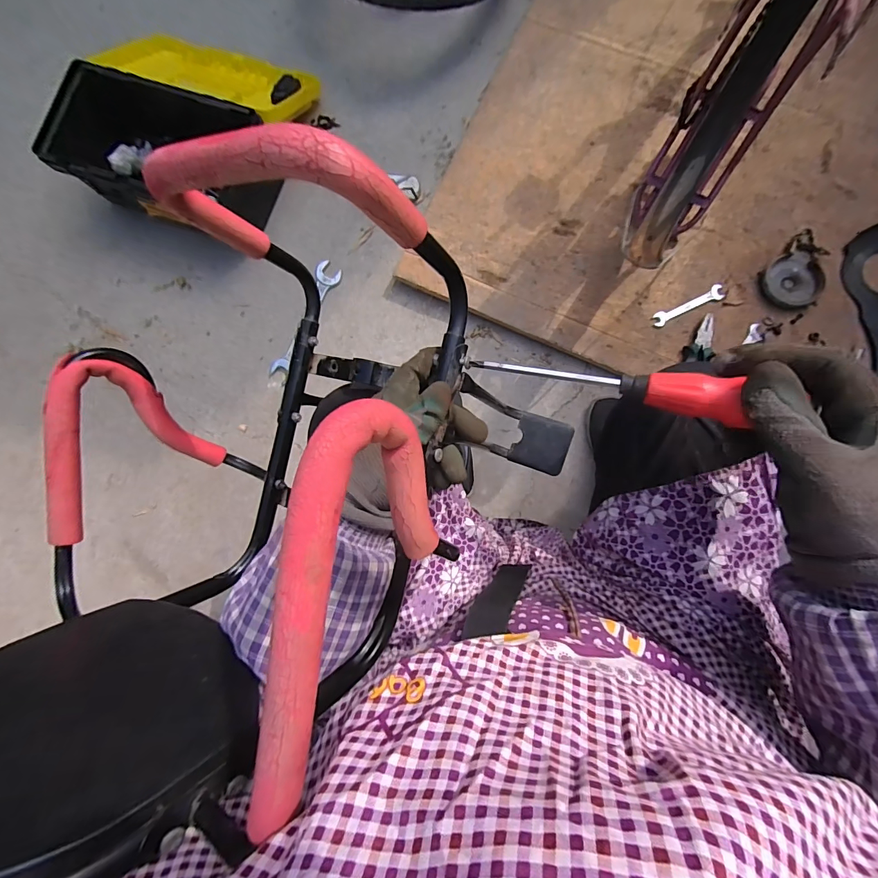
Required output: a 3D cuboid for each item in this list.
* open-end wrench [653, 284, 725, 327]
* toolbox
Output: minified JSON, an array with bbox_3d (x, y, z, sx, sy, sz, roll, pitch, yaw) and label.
[{"bbox_3d":[0.496,-0.266,0.799,0.148,0.013,0.029,-25,81,3],"label":"open-end wrench"},{"bbox_3d":[-0.555,-0.717,0.903,0.471,0.160,0.450,16,85,8],"label":"toolbox"}]

